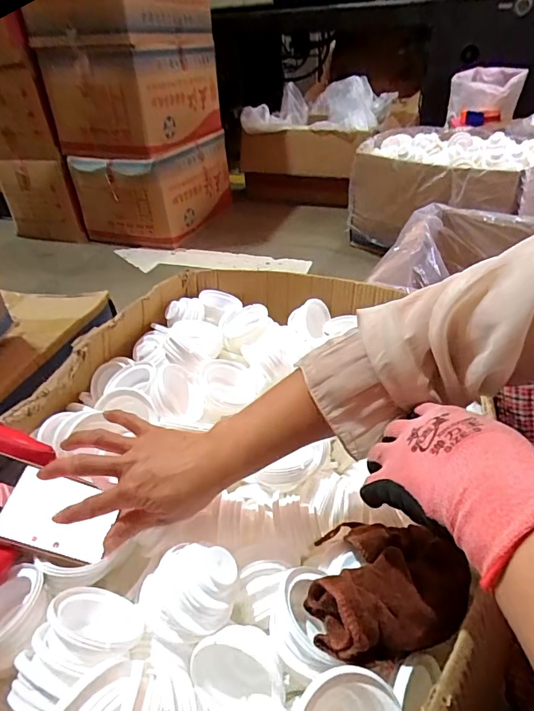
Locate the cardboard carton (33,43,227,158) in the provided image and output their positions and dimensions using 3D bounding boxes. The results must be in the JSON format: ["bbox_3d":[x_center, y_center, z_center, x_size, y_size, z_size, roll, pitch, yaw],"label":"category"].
[{"bbox_3d":[-0.424,-0.866,1.505,0.397,0.297,0.588,11,38,20],"label":"cardboard carton"}]

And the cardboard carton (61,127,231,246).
[{"bbox_3d":[-0.423,-0.649,1.765,0.372,0.350,0.583,11,38,20],"label":"cardboard carton"}]

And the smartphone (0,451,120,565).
[{"bbox_3d":[-0.211,0.135,0.400,0.136,0.009,0.070,22,54,-12],"label":"smartphone"}]

